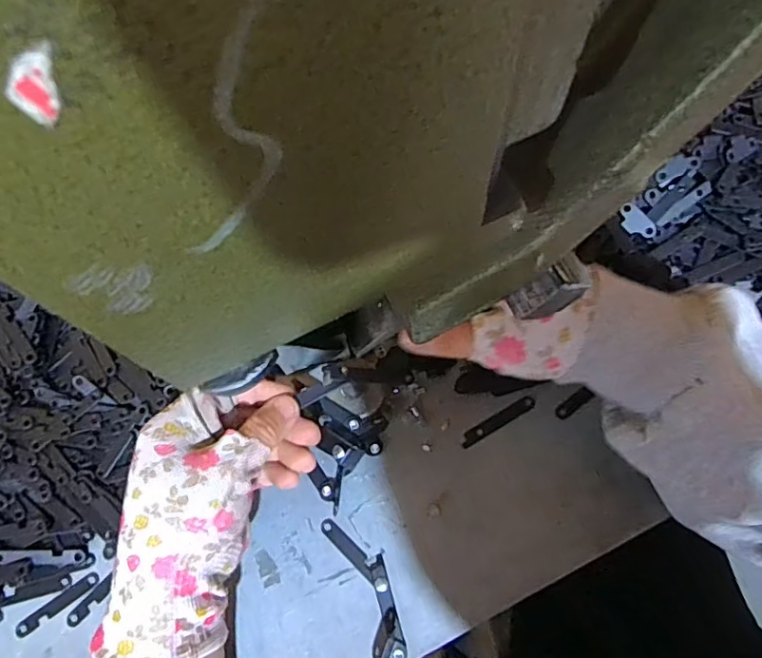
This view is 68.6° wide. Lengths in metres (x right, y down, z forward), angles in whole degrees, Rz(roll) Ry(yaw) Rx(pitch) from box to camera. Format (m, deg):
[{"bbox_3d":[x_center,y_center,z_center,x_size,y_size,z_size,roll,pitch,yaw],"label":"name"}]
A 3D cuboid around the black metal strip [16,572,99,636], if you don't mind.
[{"bbox_3d":[-0.192,0.163,0.332,0.050,0.004,0.008,-34,84,-14],"label":"black metal strip"}]

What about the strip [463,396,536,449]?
[{"bbox_3d":[0.074,0.059,0.355,0.053,0.004,0.009,-30,72,-7],"label":"strip"}]

